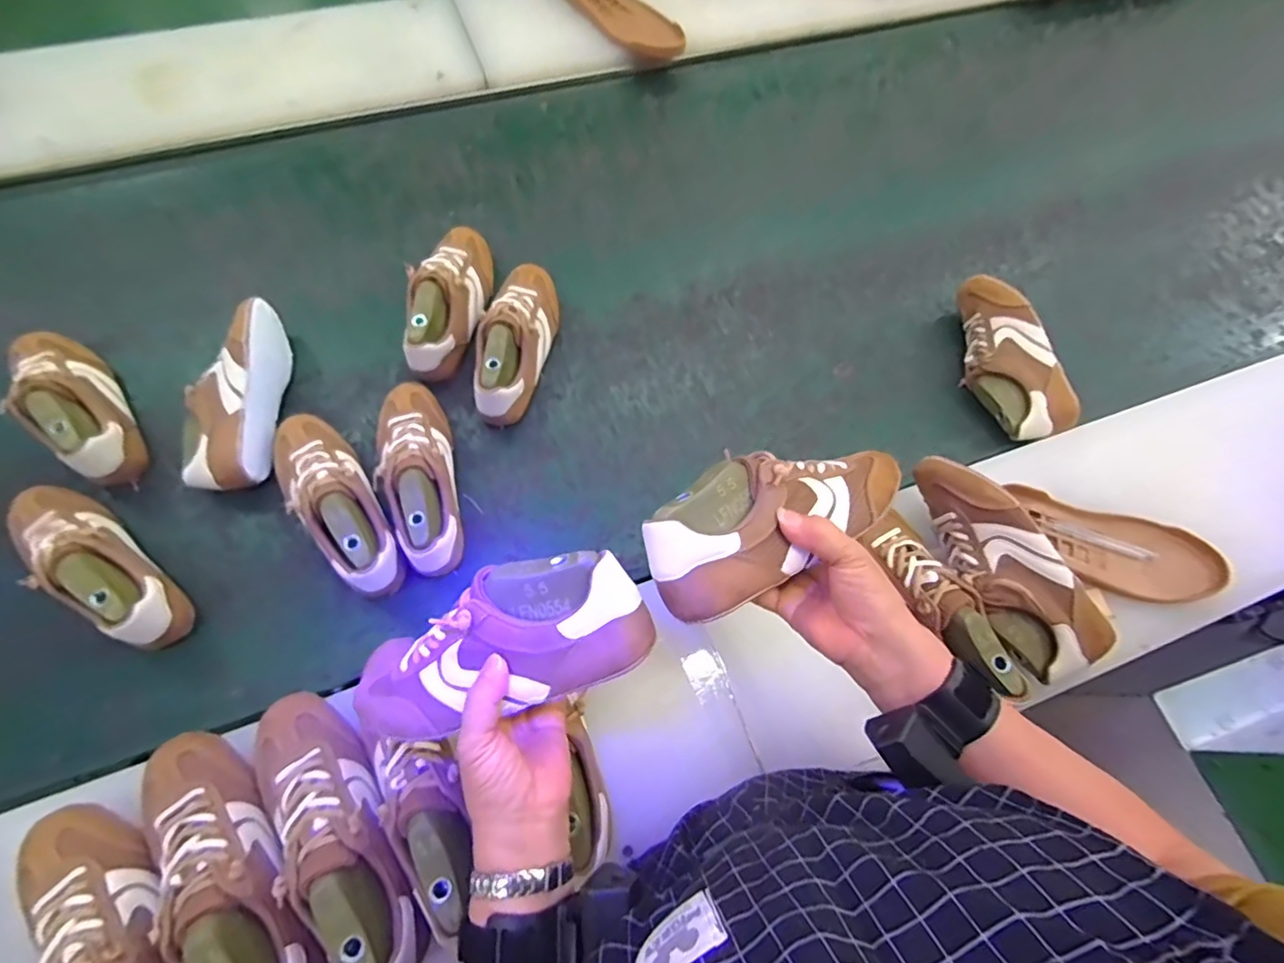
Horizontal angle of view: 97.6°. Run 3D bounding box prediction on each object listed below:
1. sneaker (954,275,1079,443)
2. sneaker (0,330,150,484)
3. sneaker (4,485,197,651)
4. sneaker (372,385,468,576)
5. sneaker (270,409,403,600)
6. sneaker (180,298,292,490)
[{"bbox_3d":[0.464,-0.160,0.730,0.078,0.081,0.232,-14,67,-10],"label":"sneaker"},{"bbox_3d":[-0.651,-0.099,0.635,0.079,0.085,0.240,-40,74,-19],"label":"sneaker"},{"bbox_3d":[-0.556,0.080,0.567,0.226,0.082,0.073,36,69,12],"label":"sneaker"},{"bbox_3d":[-0.253,-0.011,0.625,0.078,0.079,0.232,-13,67,-9],"label":"sneaker"},{"bbox_3d":[-0.335,0.020,0.604,0.085,0.082,0.235,-32,75,-17],"label":"sneaker"},{"bbox_3d":[-0.469,-0.103,0.651,0.084,0.077,0.234,-4,69,-8],"label":"sneaker"}]

